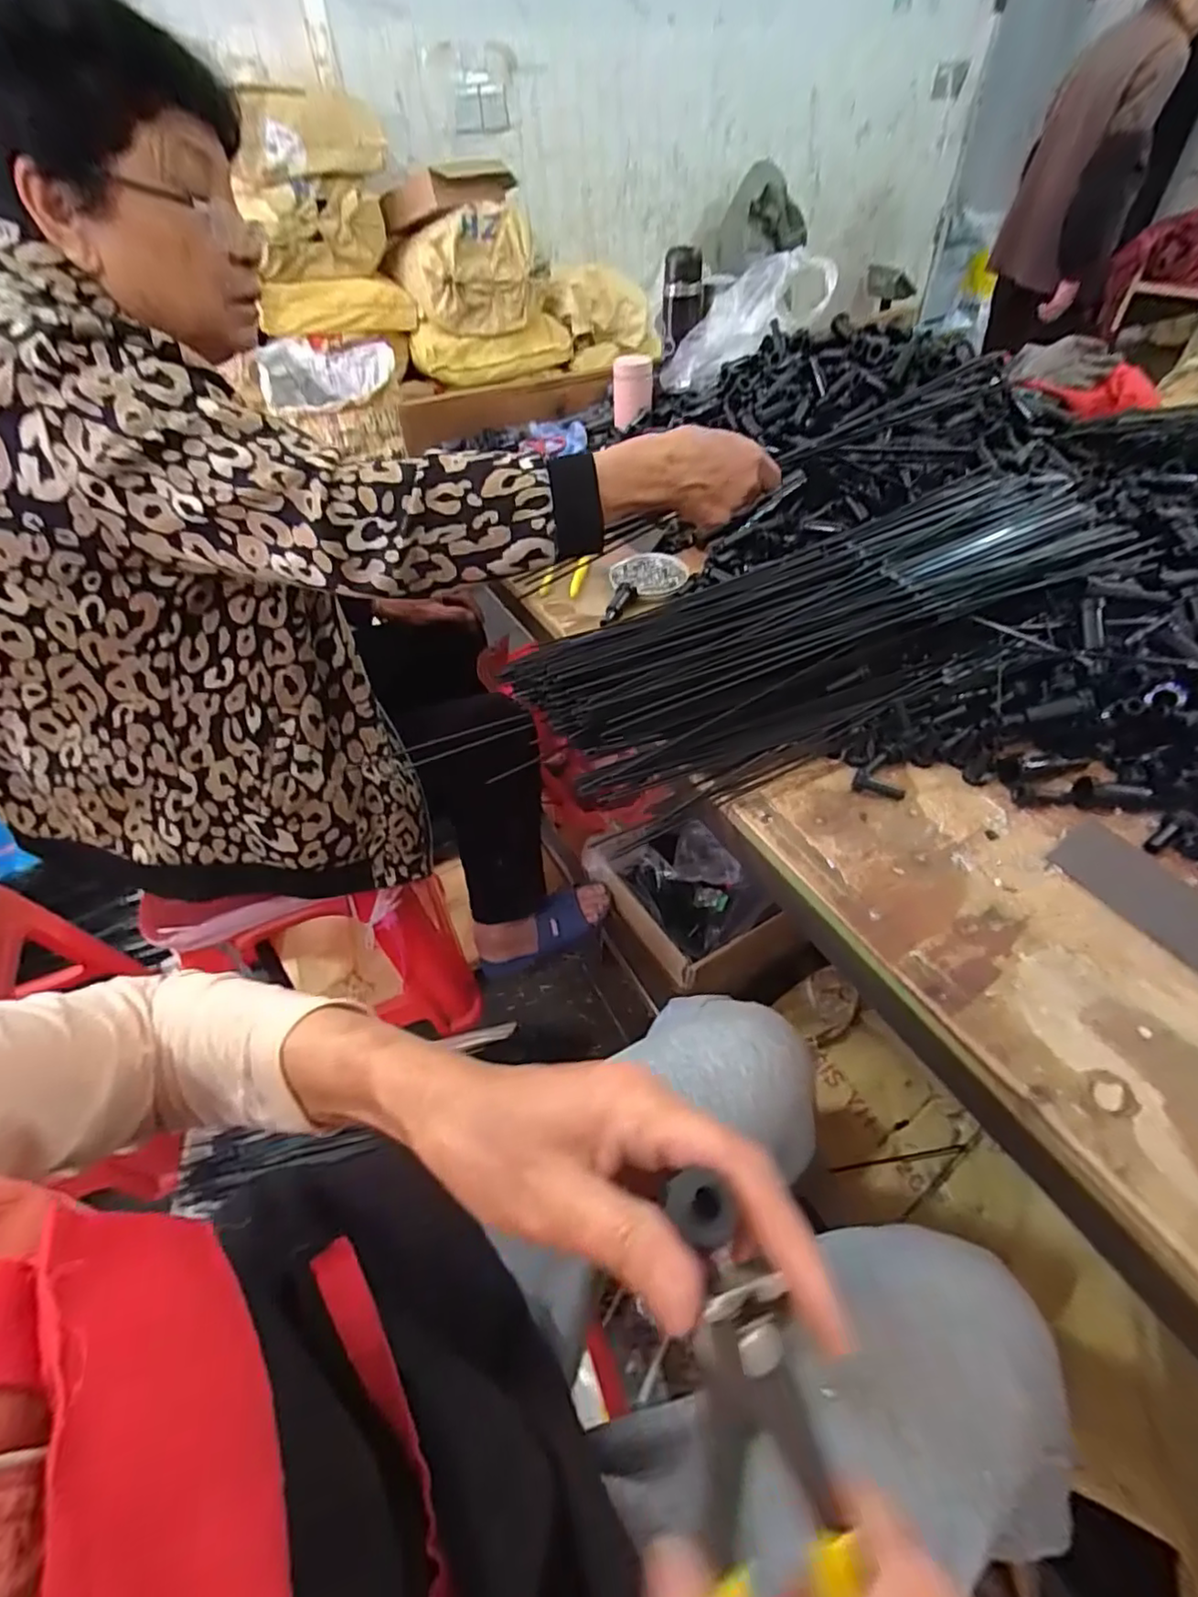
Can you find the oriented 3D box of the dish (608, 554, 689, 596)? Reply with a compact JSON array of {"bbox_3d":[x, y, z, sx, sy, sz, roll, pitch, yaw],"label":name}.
[{"bbox_3d":[0.059,-0.270,0.756,0.089,0.014,0.073,0,46,2],"label":"dish"}]

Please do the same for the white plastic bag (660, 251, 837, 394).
[{"bbox_3d":[0.230,-0.752,1.004,0.287,0.087,0.140,-28,42,22],"label":"white plastic bag"}]

